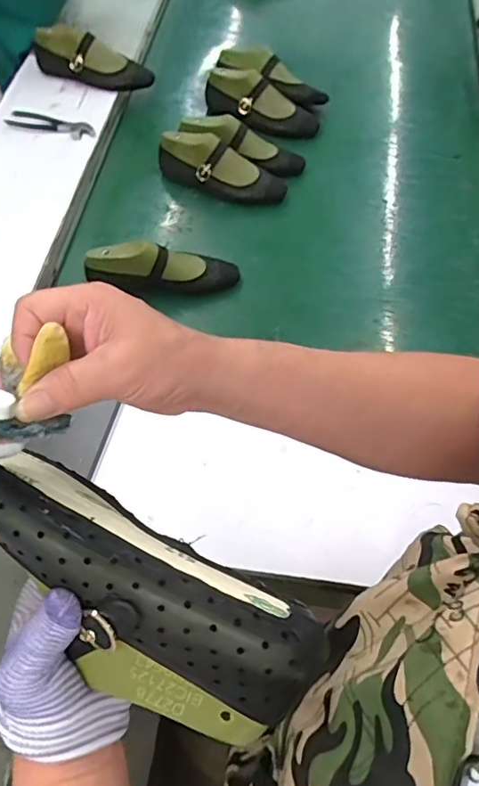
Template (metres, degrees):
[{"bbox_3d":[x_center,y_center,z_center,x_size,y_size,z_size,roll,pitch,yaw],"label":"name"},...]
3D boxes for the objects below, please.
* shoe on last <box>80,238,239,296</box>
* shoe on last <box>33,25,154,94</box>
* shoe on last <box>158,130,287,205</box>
[{"bbox_3d":[-0.134,-0.219,0.914,0.268,0.091,0.083,2,61,-14],"label":"shoe on last"},{"bbox_3d":[-0.330,-0.733,1.133,0.263,0.090,0.071,13,62,7],"label":"shoe on last"},{"bbox_3d":[-0.041,-0.450,1.016,0.267,0.109,0.082,17,63,9],"label":"shoe on last"}]

